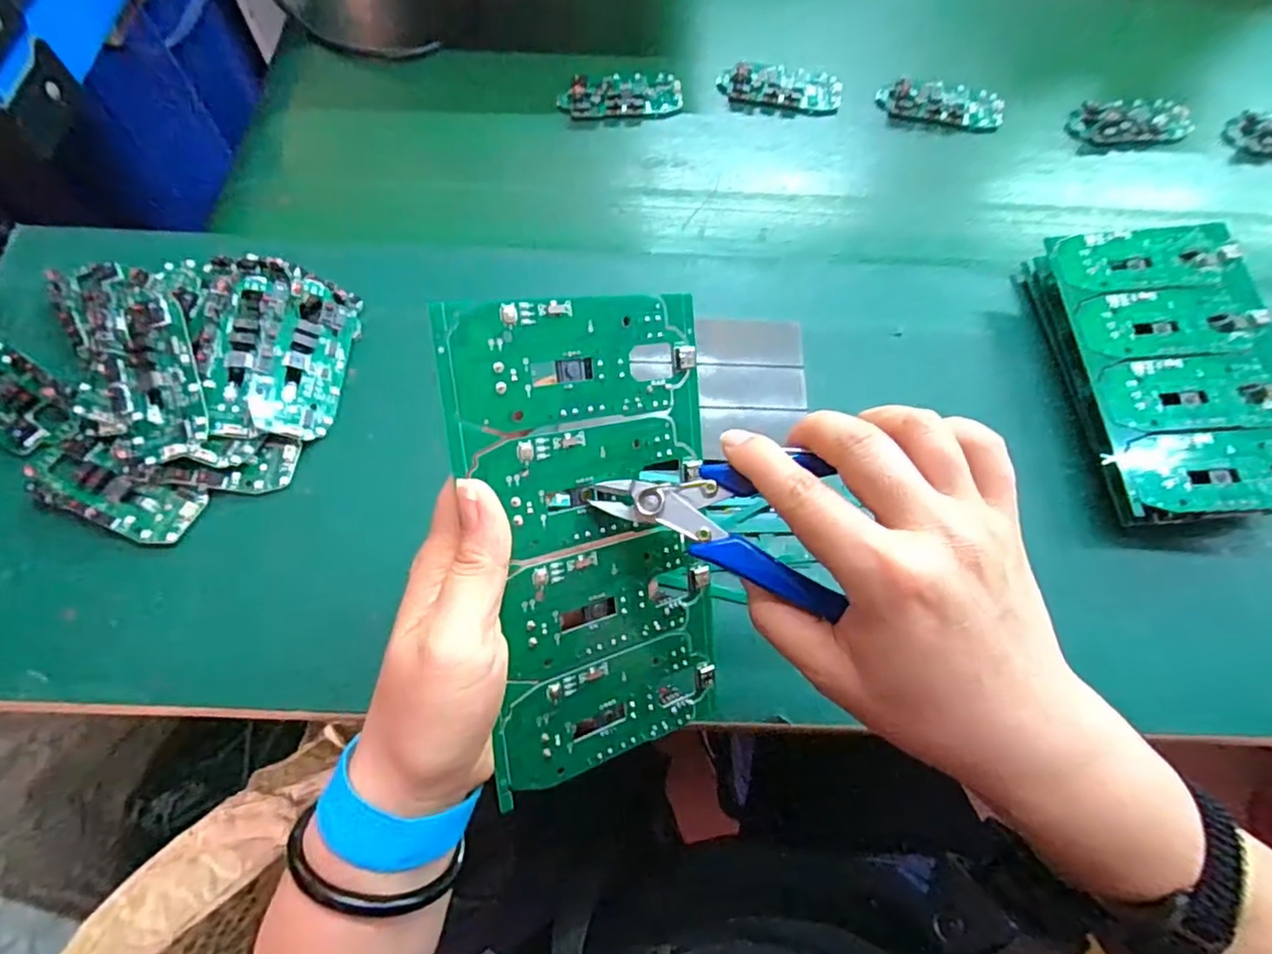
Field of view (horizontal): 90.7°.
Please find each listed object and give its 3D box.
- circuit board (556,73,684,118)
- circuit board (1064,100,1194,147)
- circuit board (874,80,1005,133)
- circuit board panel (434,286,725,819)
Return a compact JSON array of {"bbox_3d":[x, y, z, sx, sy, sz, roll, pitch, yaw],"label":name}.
[{"bbox_3d":[-0.013,-0.305,0.498,0.097,0.013,0.043,-5,67,-4],"label":"circuit board"},{"bbox_3d":[0.400,-0.288,0.503,0.097,0.018,0.041,-8,67,-6],"label":"circuit board"},{"bbox_3d":[0.245,-0.302,0.507,0.095,0.015,0.036,14,67,4],"label":"circuit board"},{"bbox_3d":[-0.014,0.026,0.251,0.106,0.004,0.187,-12,104,-32],"label":"circuit board panel"}]

